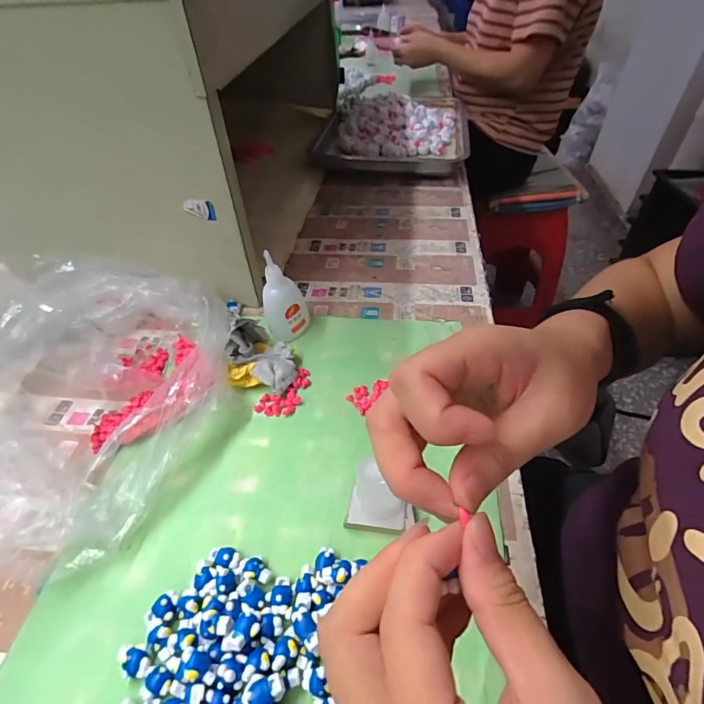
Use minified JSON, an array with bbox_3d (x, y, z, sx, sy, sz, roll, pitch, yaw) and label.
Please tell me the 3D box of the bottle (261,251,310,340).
[{"bbox_3d":[-0.067,-0.054,0.410,0.042,0.089,0.031,-11,47,-7],"label":"bottle"}]

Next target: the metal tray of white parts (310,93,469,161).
[{"bbox_3d":[0.065,-0.362,0.695,0.242,0.068,0.244,4,47,7],"label":"metal tray of white parts"}]

